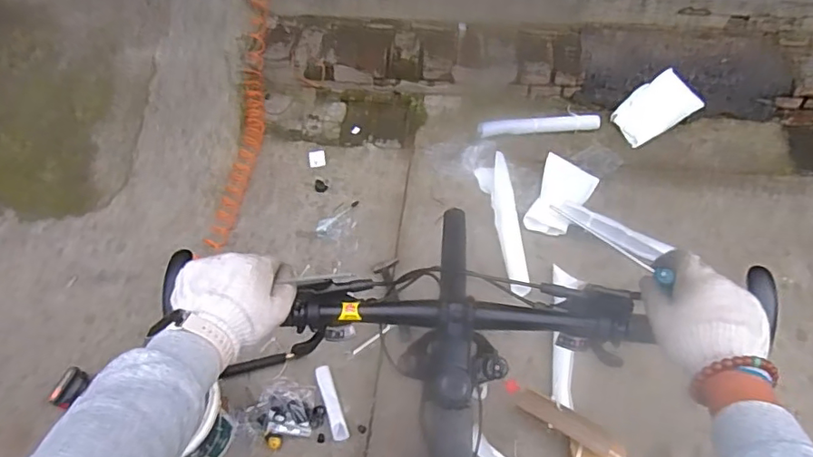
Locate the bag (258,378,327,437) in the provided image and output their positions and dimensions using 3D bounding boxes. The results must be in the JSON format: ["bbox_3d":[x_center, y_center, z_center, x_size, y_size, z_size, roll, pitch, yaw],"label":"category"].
[{"bbox_3d":[-0.326,0.501,1.555,0.189,0.028,0.145,12,56,10],"label":"bag"}]

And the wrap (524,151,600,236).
[{"bbox_3d":[0.527,-0.116,1.919,0.190,0.059,0.324,24,59,17],"label":"wrap"}]

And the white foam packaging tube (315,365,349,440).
[{"bbox_3d":[-0.211,0.487,1.569,0.044,0.028,0.215,-18,56,-11],"label":"white foam packaging tube"}]

